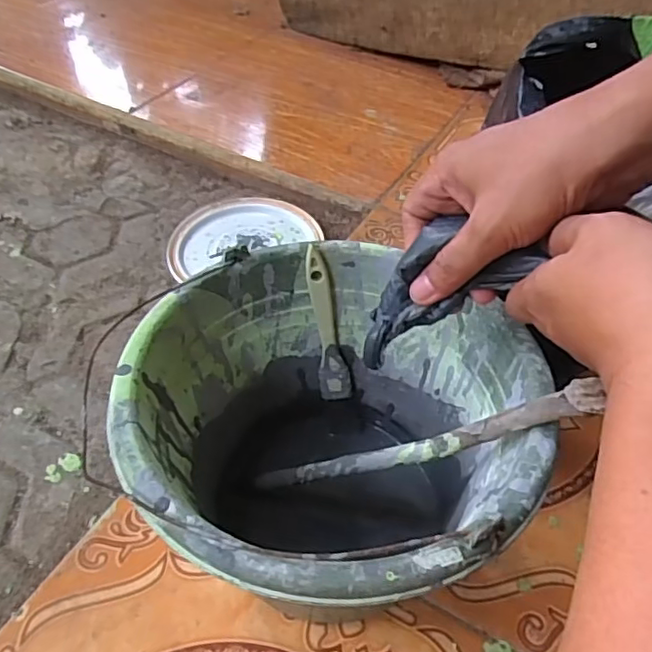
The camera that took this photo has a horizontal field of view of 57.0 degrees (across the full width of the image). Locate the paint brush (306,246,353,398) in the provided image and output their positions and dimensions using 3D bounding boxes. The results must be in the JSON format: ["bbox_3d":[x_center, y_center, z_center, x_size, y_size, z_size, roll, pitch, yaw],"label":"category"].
[{"bbox_3d":[0.000,0.001,0.452,0.021,0.128,0.013,-24,32,-24],"label":"paint brush"}]

